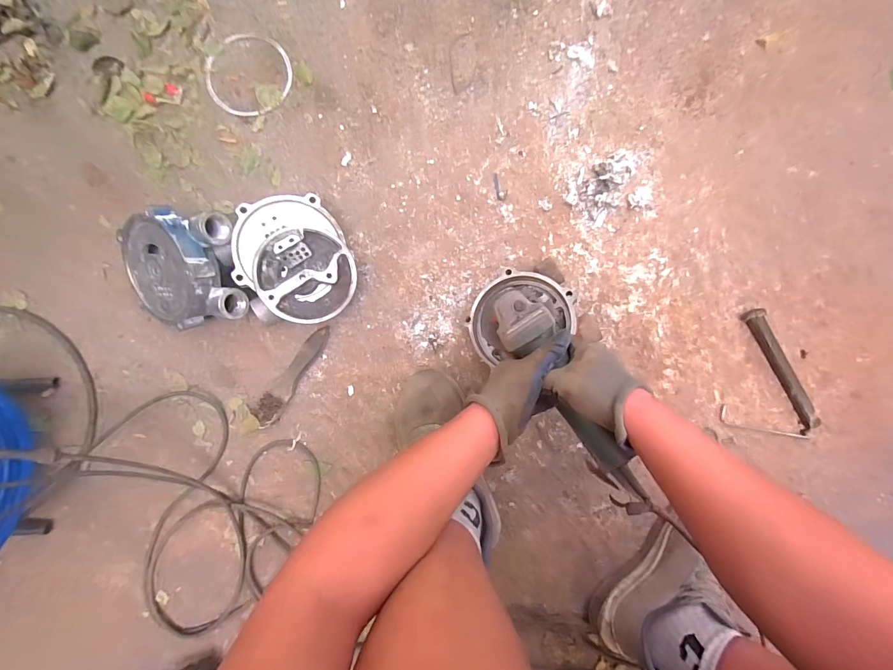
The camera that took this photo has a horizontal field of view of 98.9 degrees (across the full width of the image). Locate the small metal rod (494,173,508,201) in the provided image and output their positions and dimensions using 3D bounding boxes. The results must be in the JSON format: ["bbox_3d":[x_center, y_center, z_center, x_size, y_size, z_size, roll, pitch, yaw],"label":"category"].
[{"bbox_3d":[0.096,-0.263,0.677,0.020,0.004,0.050,-9,87,-5],"label":"small metal rod"}]

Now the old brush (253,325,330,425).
[{"bbox_3d":[-0.257,0.061,0.631,0.045,0.027,0.179,32,84,-1],"label":"old brush"}]

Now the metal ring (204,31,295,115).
[{"bbox_3d":[-0.343,-0.453,0.661,0.144,0.006,0.154,0,89,-2],"label":"metal ring"}]

